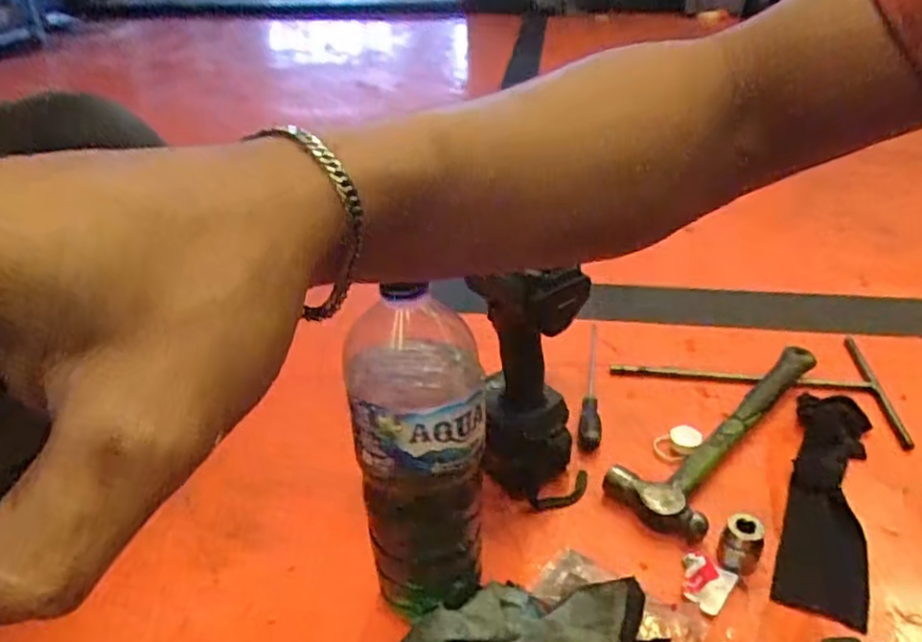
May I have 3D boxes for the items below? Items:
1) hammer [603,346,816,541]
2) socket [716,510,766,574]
[{"bbox_3d":[0.278,0.107,0.731,0.097,0.028,0.334,24,42,35],"label":"hammer"},{"bbox_3d":[0.239,0.192,0.586,0.033,0.046,0.033,-2,33,1],"label":"socket"}]

